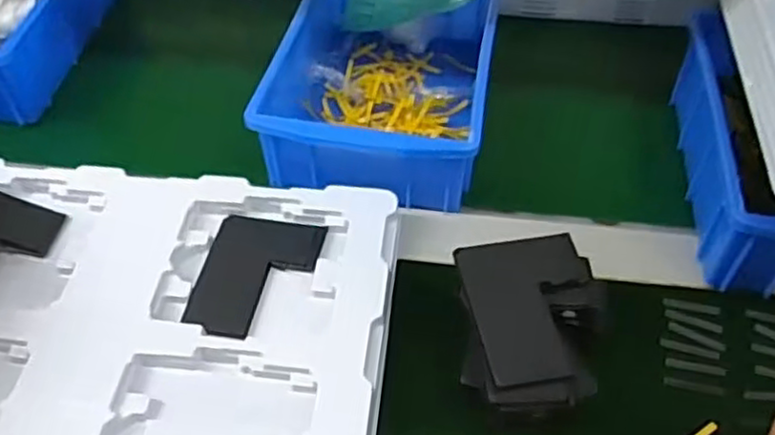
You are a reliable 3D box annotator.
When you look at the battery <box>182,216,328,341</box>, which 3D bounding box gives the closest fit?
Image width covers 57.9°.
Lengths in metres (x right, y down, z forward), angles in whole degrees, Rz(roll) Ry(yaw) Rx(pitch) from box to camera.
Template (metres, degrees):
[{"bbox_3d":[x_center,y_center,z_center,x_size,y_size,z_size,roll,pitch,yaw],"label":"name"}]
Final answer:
[{"bbox_3d":[-0.071,0.031,0.378,0.060,0.005,0.081,8,49,6],"label":"battery"}]

